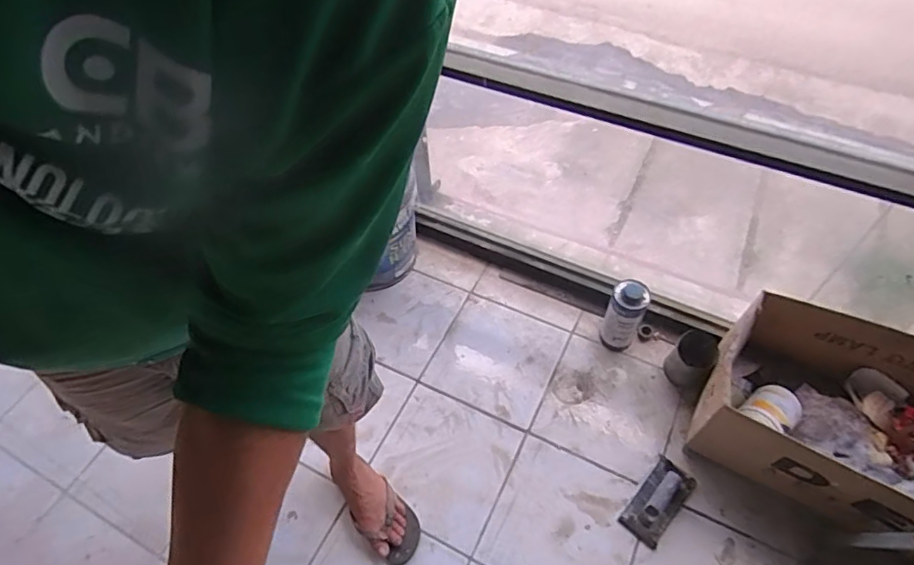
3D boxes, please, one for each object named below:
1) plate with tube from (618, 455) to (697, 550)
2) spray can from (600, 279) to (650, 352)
[{"bbox_3d":[0.424,0.462,1.144,0.087,0.028,0.174,35,63,24],"label":"plate with tube"},{"bbox_3d":[0.404,0.089,1.323,0.084,0.209,0.077,-1,55,2],"label":"spray can"}]

